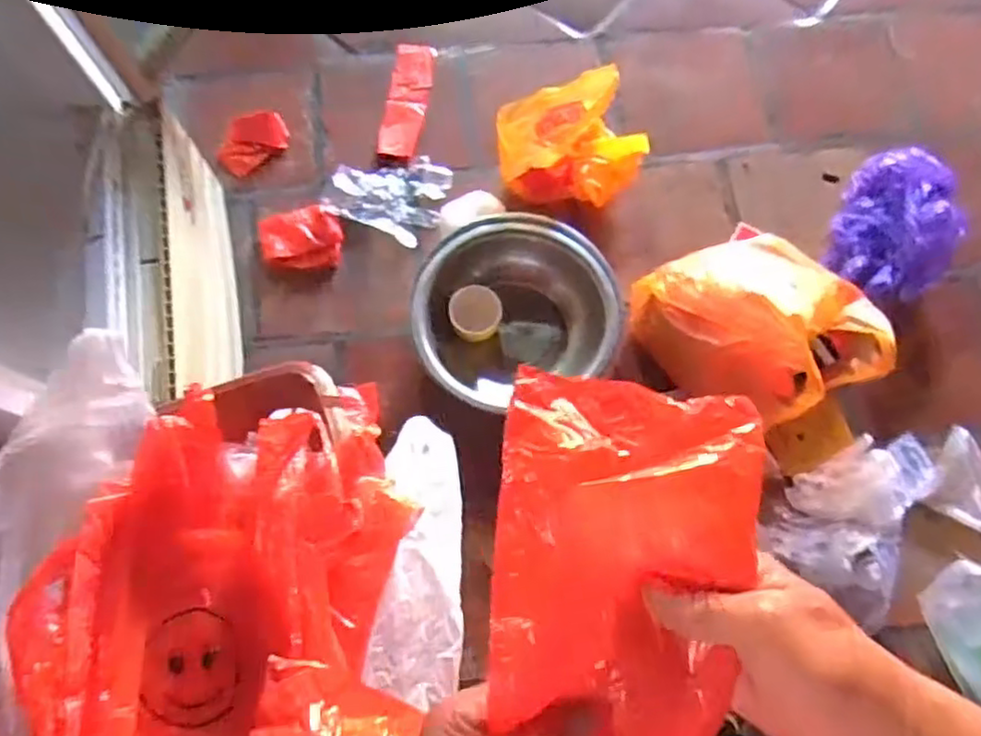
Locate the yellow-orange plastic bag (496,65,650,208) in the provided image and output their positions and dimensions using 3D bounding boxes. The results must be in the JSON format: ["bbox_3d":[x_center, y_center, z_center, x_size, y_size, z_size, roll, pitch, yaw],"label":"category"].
[{"bbox_3d":[0.154,-0.427,1.282,0.270,0.120,0.235,10,74,2],"label":"yellow-orange plastic bag"}]

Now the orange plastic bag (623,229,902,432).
[{"bbox_3d":[0.445,-0.081,1.101,0.347,0.208,0.303,-20,75,-6],"label":"orange plastic bag"}]

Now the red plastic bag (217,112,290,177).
[{"bbox_3d":[-0.481,-0.454,1.367,0.144,0.064,0.098,-31,76,-9],"label":"red plastic bag"}]

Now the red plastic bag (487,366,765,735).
[{"bbox_3d":[0.061,0.152,0.340,0.123,0.037,0.282,4,91,1],"label":"red plastic bag"}]

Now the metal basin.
[{"bbox_3d":[0.047,-0.094,1.190,0.343,0.120,0.325,0,74,0],"label":"metal basin"}]

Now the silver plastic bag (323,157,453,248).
[{"bbox_3d":[-0.196,-0.346,1.320,0.212,0.030,0.174,24,75,6],"label":"silver plastic bag"}]

